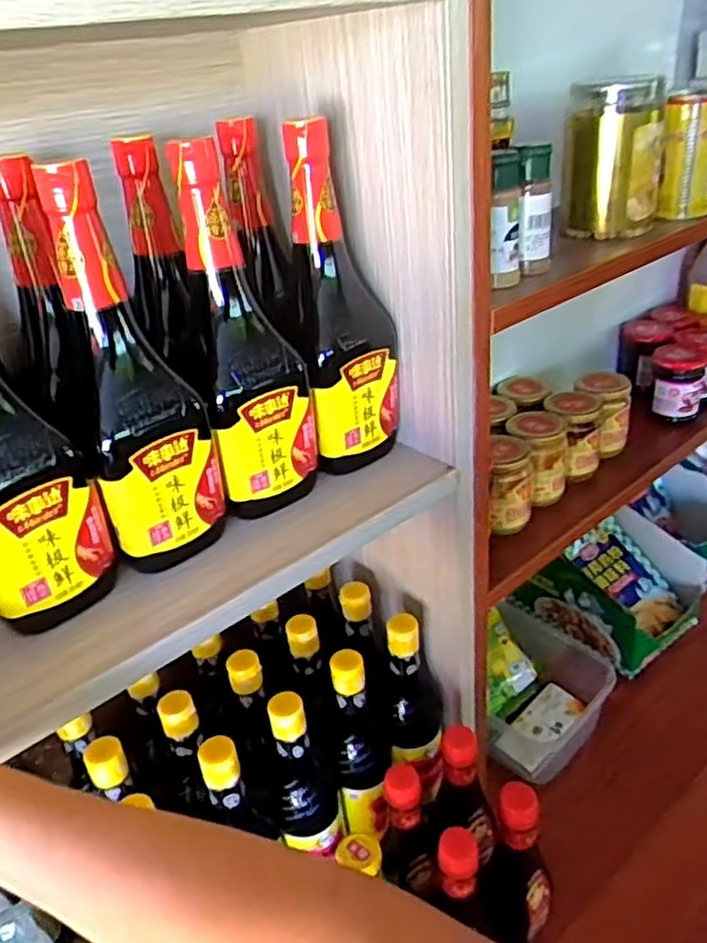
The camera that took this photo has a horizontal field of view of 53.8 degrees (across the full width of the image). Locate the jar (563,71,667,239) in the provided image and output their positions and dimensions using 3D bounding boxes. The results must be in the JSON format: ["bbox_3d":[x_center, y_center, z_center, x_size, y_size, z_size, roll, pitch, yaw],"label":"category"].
[{"bbox_3d":[0.256,-0.310,0.690,0.091,0.130,0.086,6,34,20],"label":"jar"}]

